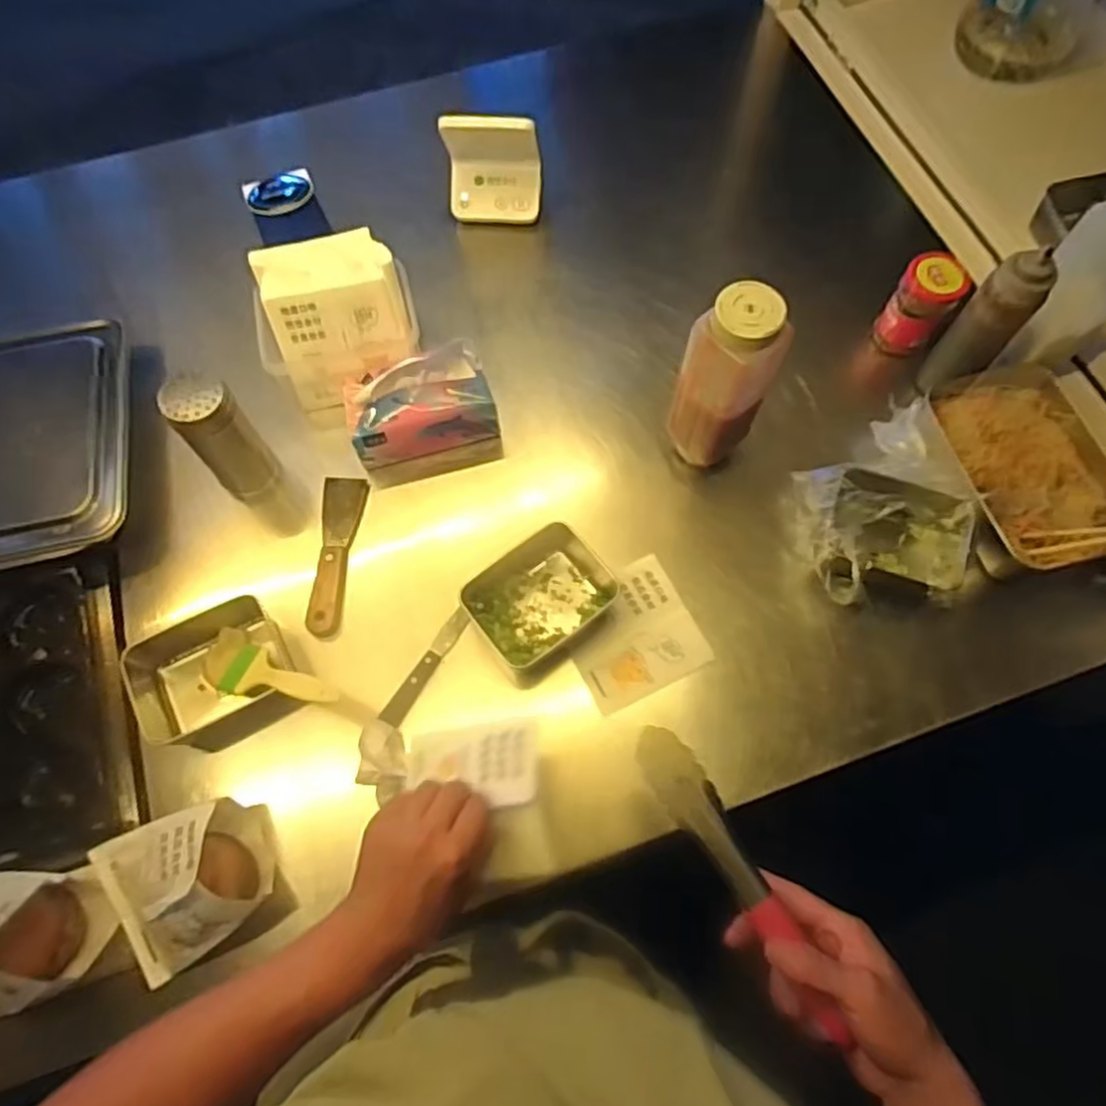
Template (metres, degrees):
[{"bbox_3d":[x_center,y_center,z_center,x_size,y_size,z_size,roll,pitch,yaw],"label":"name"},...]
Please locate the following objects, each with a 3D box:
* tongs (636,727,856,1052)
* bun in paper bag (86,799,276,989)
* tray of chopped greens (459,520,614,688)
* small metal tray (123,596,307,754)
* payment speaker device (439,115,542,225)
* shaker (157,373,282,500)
[{"bbox_3d":[0.133,0.230,0.487,0.036,0.024,0.247,-32,93,-11],"label":"tongs"},{"bbox_3d":[-0.316,0.277,0.598,0.127,0.074,0.116,-31,70,-11],"label":"bun in paper bag"},{"bbox_3d":[-0.013,0.051,0.721,0.138,0.066,0.110,-35,71,-12],"label":"tray of chopped greens"},{"bbox_3d":[-0.331,0.120,0.670,0.143,0.053,0.117,-22,69,-7],"label":"small metal tray"},{"bbox_3d":[-0.074,-0.480,0.864,0.115,0.128,0.062,2,68,2],"label":"payment speaker device"},{"bbox_3d":[-0.335,-0.117,0.715,0.060,0.148,0.052,-41,72,-14],"label":"shaker"}]

